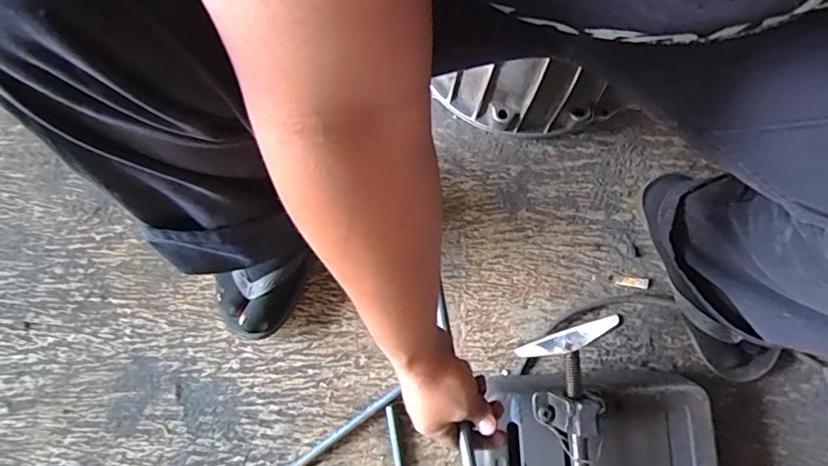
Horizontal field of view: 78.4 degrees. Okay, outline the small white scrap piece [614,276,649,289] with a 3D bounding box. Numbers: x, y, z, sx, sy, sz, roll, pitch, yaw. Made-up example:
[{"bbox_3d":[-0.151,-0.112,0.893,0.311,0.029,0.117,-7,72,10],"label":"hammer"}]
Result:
[{"bbox_3d":[0.275,0.061,0.639,0.041,0.004,0.013,8,81,-3],"label":"small white scrap piece"}]

